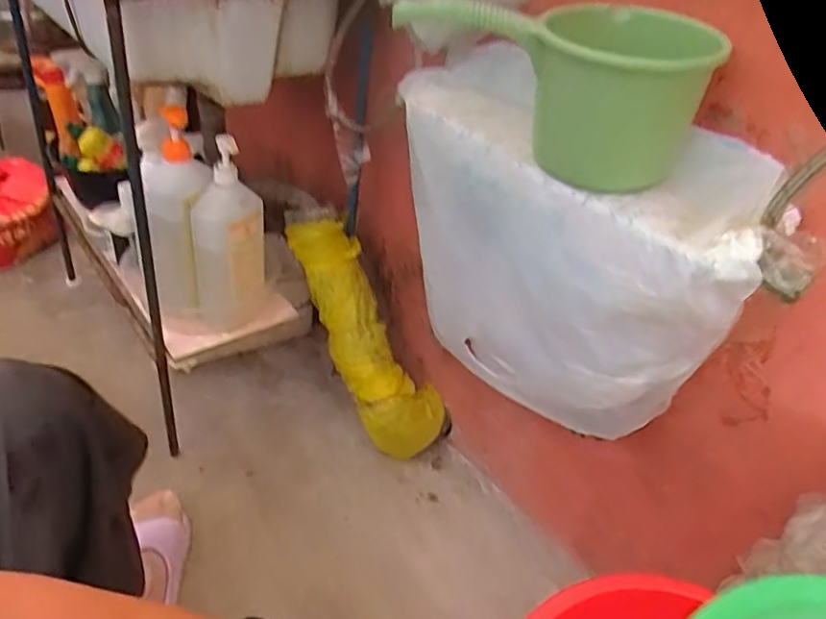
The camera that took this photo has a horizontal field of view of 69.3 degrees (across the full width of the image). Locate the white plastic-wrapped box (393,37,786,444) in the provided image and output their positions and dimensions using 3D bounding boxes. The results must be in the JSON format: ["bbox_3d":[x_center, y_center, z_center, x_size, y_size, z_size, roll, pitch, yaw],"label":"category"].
[{"bbox_3d":[0.138,-0.056,0.636,0.107,0.310,0.373,-24,47,-34],"label":"white plastic-wrapped box"}]

